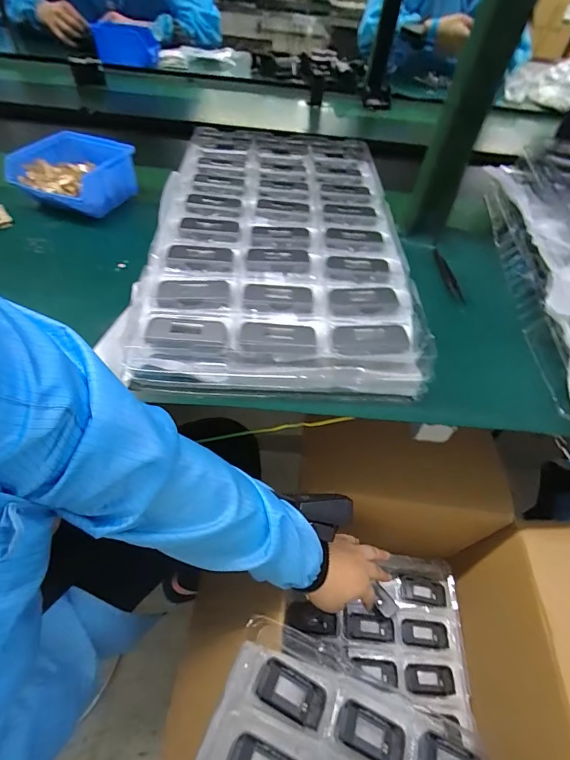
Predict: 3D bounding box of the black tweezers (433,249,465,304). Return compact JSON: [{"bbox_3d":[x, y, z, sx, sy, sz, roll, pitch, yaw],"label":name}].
[{"bbox_3d":[0.224,-0.143,0.521,0.016,0.005,0.092,-13,67,-10],"label":"black tweezers"}]

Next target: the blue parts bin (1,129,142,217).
[{"bbox_3d":[-0.316,-0.306,0.568,0.162,0.070,0.136,21,53,12],"label":"blue parts bin"}]

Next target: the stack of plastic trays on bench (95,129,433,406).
[{"bbox_3d":[-0.016,-0.193,0.507,0.315,0.053,0.493,2,52,-3],"label":"stack of plastic trays on bench"}]

